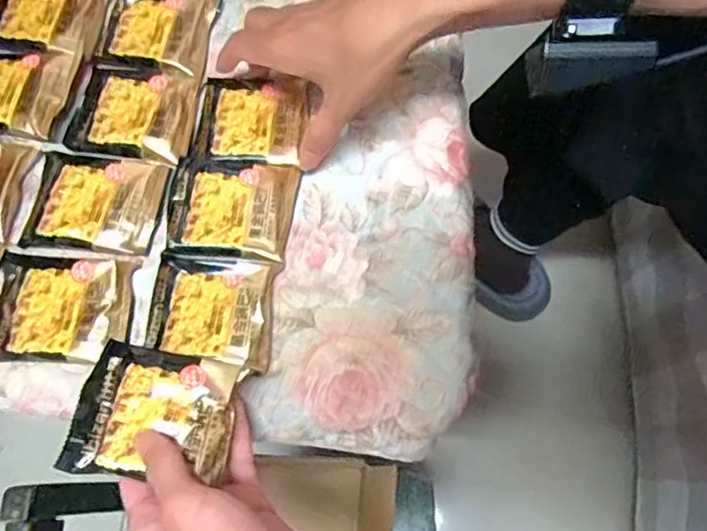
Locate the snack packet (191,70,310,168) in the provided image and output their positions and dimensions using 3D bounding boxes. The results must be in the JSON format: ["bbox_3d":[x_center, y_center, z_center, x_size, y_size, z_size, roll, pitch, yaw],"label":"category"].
[{"bbox_3d":[-0.077,-0.112,0.458,0.080,0.011,0.078,4,68,0],"label":"snack packet"}]

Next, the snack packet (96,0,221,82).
[{"bbox_3d":[-0.159,-0.193,0.481,0.084,0.011,0.078,8,71,3],"label":"snack packet"}]

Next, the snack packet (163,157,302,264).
[{"bbox_3d":[-0.089,-0.044,0.428,0.089,0.012,0.074,6,71,2],"label":"snack packet"}]

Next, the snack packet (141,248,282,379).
[{"bbox_3d":[-0.096,0.028,0.400,0.083,0.013,0.081,5,71,1],"label":"snack packet"}]

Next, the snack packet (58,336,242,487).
[{"bbox_3d":[-0.115,0.084,0.345,0.085,0.016,0.070,7,68,1],"label":"snack packet"}]

